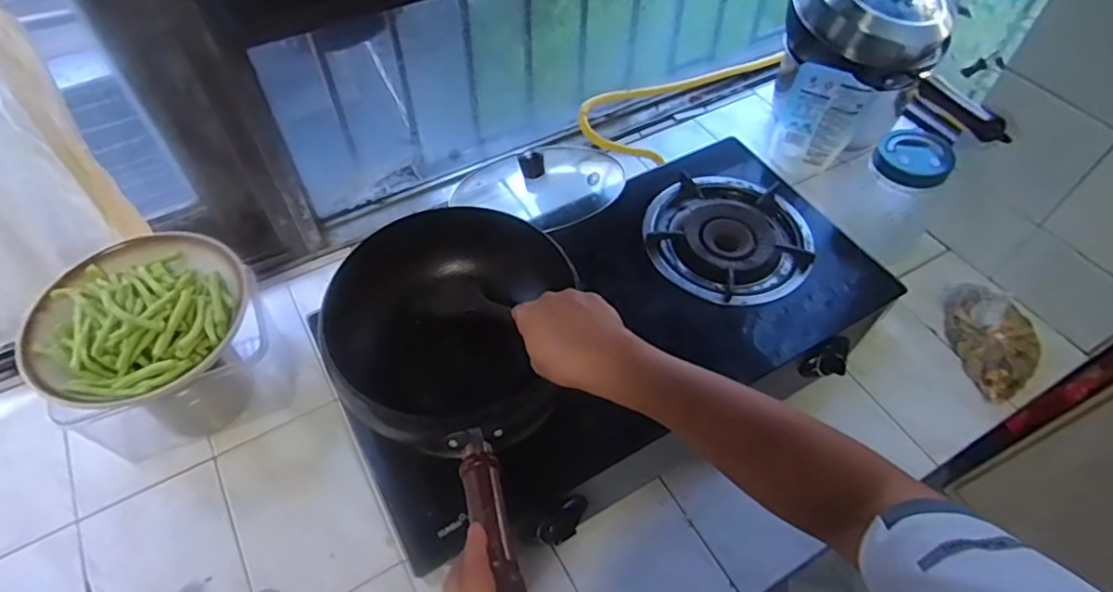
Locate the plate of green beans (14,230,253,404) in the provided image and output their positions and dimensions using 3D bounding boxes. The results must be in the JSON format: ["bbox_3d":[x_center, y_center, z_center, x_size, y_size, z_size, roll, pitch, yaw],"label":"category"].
[{"bbox_3d":[-0.439,0.017,0.648,0.193,0.044,0.205,1,54,-1],"label":"plate of green beans"}]

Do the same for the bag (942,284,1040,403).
[{"bbox_3d":[0.569,0.051,0.801,0.088,0.053,0.153,-6,55,-5],"label":"bag"}]

